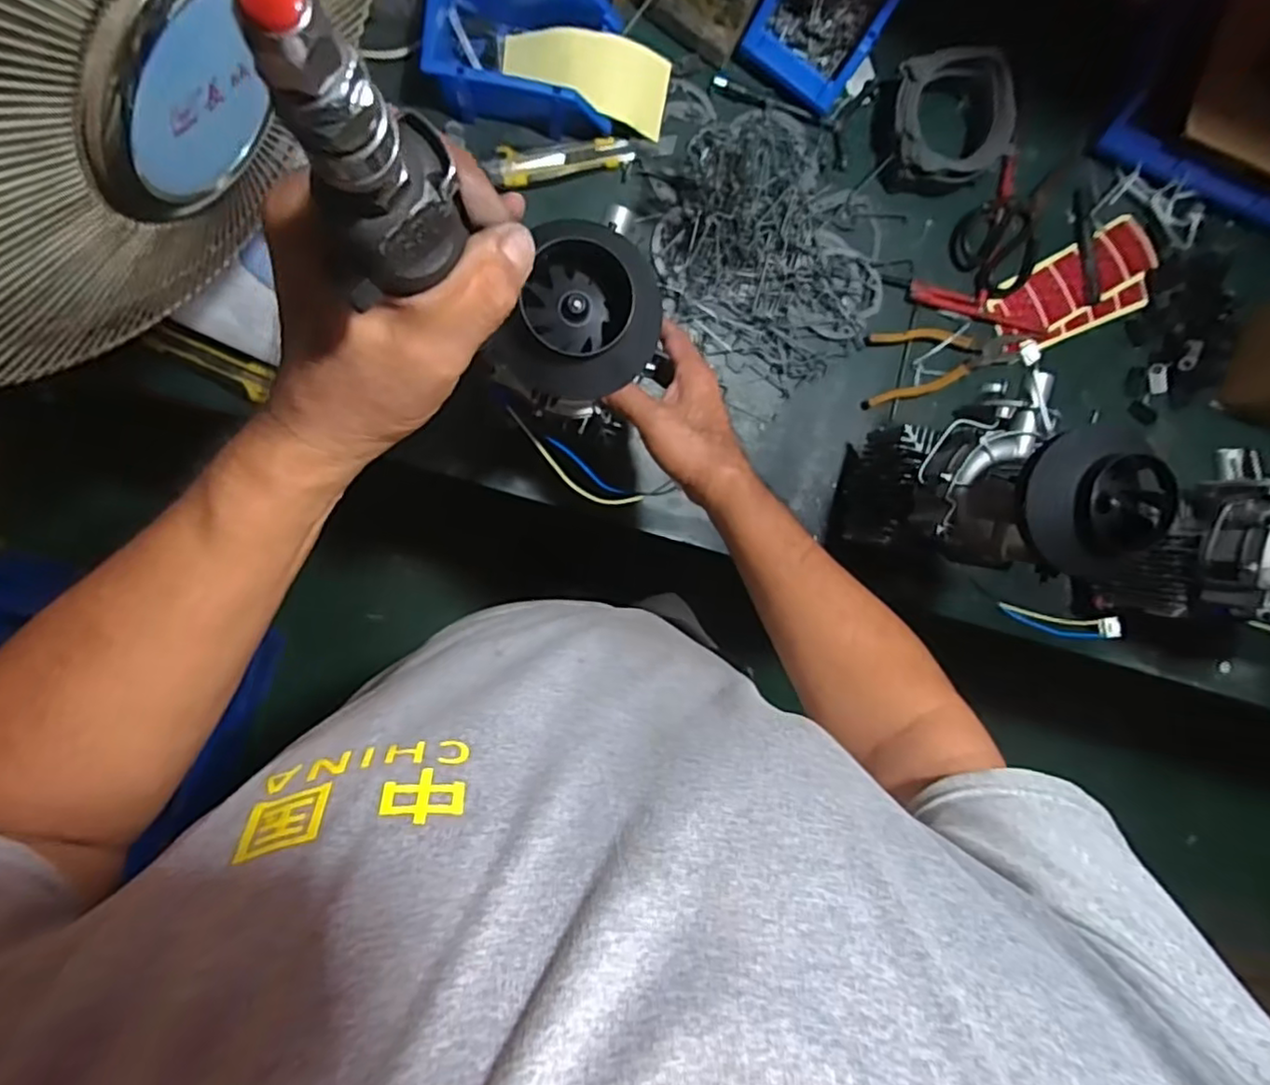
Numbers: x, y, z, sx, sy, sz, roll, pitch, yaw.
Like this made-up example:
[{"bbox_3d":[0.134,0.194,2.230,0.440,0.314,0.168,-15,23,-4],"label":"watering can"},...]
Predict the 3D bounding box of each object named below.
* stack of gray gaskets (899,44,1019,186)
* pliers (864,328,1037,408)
[{"bbox_3d":[0.336,-0.454,0.706,0.134,0.059,0.126,-20,96,-6],"label":"stack of gray gaskets"},{"bbox_3d":[0.369,-0.214,0.758,0.213,0.016,0.079,-10,95,-7],"label":"pliers"}]

